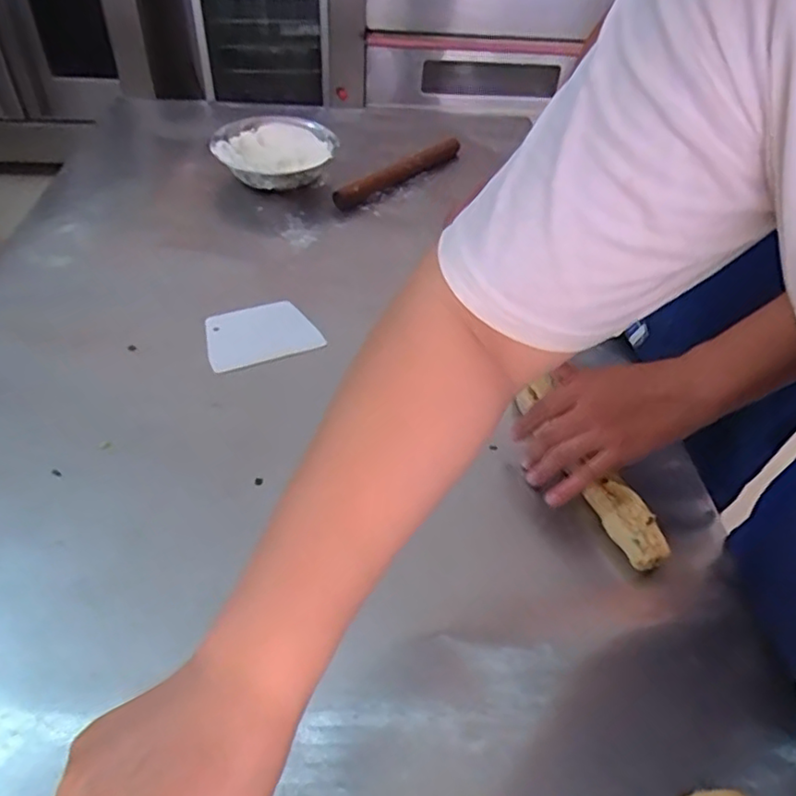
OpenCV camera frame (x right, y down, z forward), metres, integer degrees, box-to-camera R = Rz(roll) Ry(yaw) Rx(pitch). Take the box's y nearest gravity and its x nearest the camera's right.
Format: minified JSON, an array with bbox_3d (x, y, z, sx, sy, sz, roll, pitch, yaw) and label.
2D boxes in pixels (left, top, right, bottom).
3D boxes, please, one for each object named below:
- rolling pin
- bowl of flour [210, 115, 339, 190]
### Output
[{"bbox_3d":[0.003,-0.364,0.997,0.035,0.027,0.270,34,52,27],"label":"rolling pin"},{"bbox_3d":[-0.191,-0.380,0.952,0.164,0.060,0.177,2,45,-2],"label":"bowl of flour"}]

